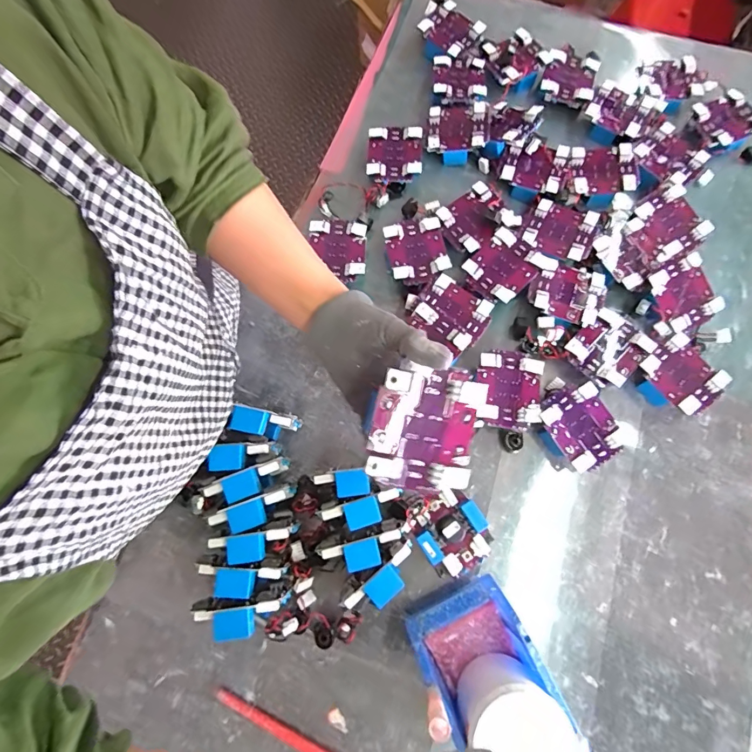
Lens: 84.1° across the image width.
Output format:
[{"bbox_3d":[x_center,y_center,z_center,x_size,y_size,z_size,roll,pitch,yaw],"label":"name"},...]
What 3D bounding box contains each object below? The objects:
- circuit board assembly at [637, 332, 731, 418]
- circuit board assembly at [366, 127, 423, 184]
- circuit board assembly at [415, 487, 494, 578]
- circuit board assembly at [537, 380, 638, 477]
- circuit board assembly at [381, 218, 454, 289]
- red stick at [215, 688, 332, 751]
[{"bbox_3d":[0.398,0.003,0.552,0.088,0.037,0.091,-33,77,-7],"label":"circuit board assembly"},{"bbox_3d":[0.028,-0.342,0.641,0.084,0.016,0.092,0,75,1],"label":"circuit board assembly"},{"bbox_3d":[0.093,0.194,0.505,0.082,0.040,0.090,-38,77,-8],"label":"circuit board assembly"},{"bbox_3d":[0.261,0.064,0.538,0.095,0.039,0.111,-38,77,-8],"label":"circuit board assembly"},{"bbox_3d":[0.058,-0.178,0.603,0.086,0.019,0.092,-10,75,-1],"label":"circuit board assembly"},{"bbox_3d":[-0.105,0.396,0.465,0.164,0.014,0.012,24,77,8],"label":"red stick"}]

